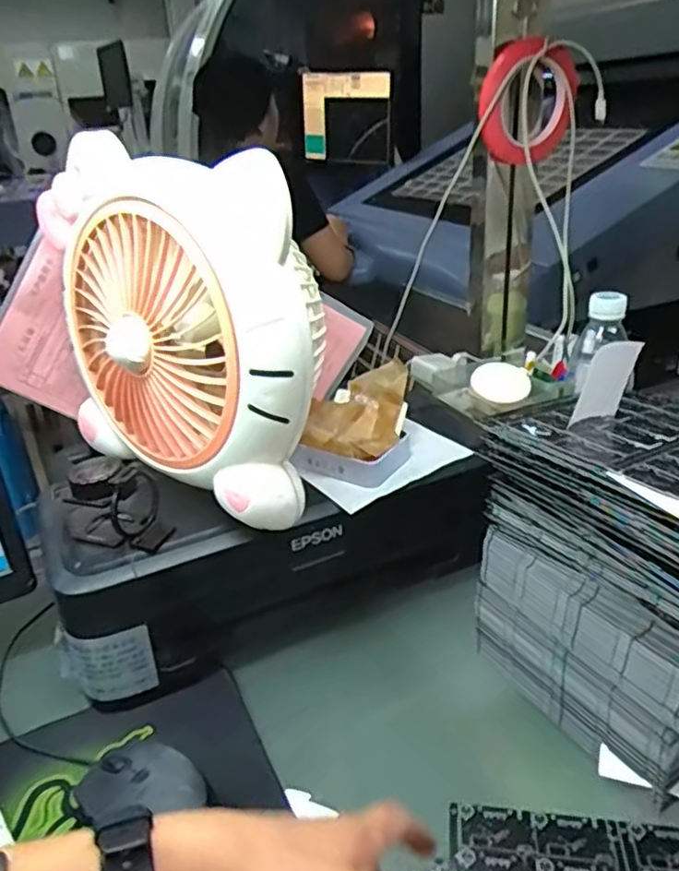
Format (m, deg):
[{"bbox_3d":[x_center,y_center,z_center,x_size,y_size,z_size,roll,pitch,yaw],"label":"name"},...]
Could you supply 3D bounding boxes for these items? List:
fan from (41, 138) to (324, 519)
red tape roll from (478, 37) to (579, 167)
[{"bbox_3d":[-0.114,-0.087,0.506,0.255,0.225,0.121,19,34,36],"label":"fan"},{"bbox_3d":[0.196,-0.340,0.680,0.118,0.108,0.024,-44,33,1],"label":"red tape roll"}]

